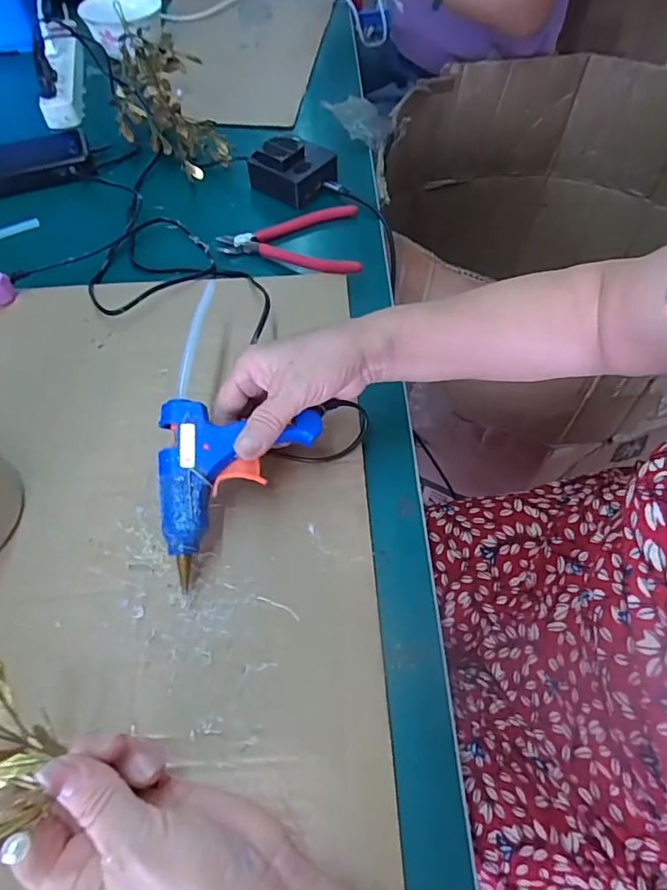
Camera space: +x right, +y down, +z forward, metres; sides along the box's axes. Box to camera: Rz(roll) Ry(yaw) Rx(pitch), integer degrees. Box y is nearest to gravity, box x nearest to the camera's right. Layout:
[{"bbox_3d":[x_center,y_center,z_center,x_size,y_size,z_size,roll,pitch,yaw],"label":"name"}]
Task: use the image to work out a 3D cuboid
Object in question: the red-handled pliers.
[{"bbox_3d":[-0.047,-0.211,0.534,0.145,0.027,0.116,-2,56,-2],"label":"red-handled pliers"}]

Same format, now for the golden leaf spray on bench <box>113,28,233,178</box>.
[{"bbox_3d":[-0.230,-0.476,0.671,0.118,0.086,0.340,-16,60,-8],"label":"golden leaf spray on bench"}]

